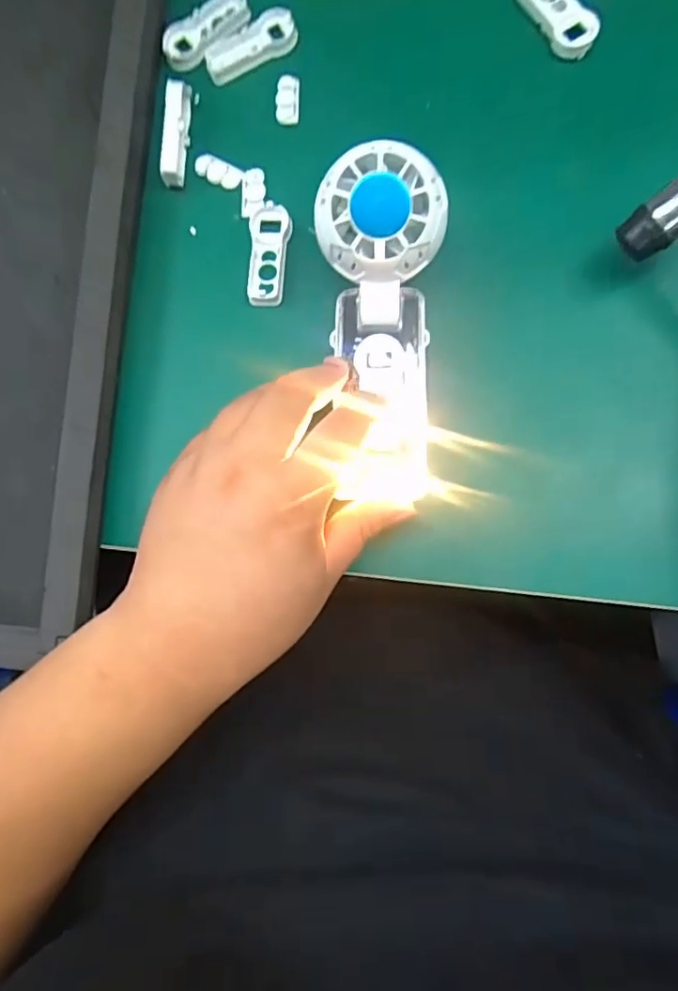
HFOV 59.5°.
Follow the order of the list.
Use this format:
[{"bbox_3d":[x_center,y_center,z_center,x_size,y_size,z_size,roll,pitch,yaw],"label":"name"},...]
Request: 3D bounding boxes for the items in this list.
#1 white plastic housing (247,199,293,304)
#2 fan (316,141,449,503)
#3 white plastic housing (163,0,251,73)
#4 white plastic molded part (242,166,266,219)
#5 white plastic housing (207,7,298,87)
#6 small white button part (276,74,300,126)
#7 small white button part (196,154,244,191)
[{"bbox_3d":[-0.039,-0.136,0.335,0.024,0.008,0.058,-1,82,5],"label":"white plastic housing"},{"bbox_3d":[0.024,-0.080,0.292,0.058,0.026,0.163,-3,97,2],"label":"fan"},{"bbox_3d":[-0.080,-0.281,0.357,0.058,0.005,0.025,-41,81,-1],"label":"white plastic housing"},{"bbox_3d":[-0.049,-0.175,0.342,0.014,0.004,0.030,0,82,5],"label":"white plastic molded part"},{"bbox_3d":[-0.053,-0.269,0.354,0.056,0.008,0.026,-23,81,2],"label":"white plastic housing"},{"bbox_3d":[-0.030,-0.234,0.349,0.014,0.004,0.029,-1,82,5],"label":"small white button part"},{"bbox_3d":[-0.071,-0.190,0.348,0.031,0.004,0.015,29,86,8],"label":"small white button part"}]

